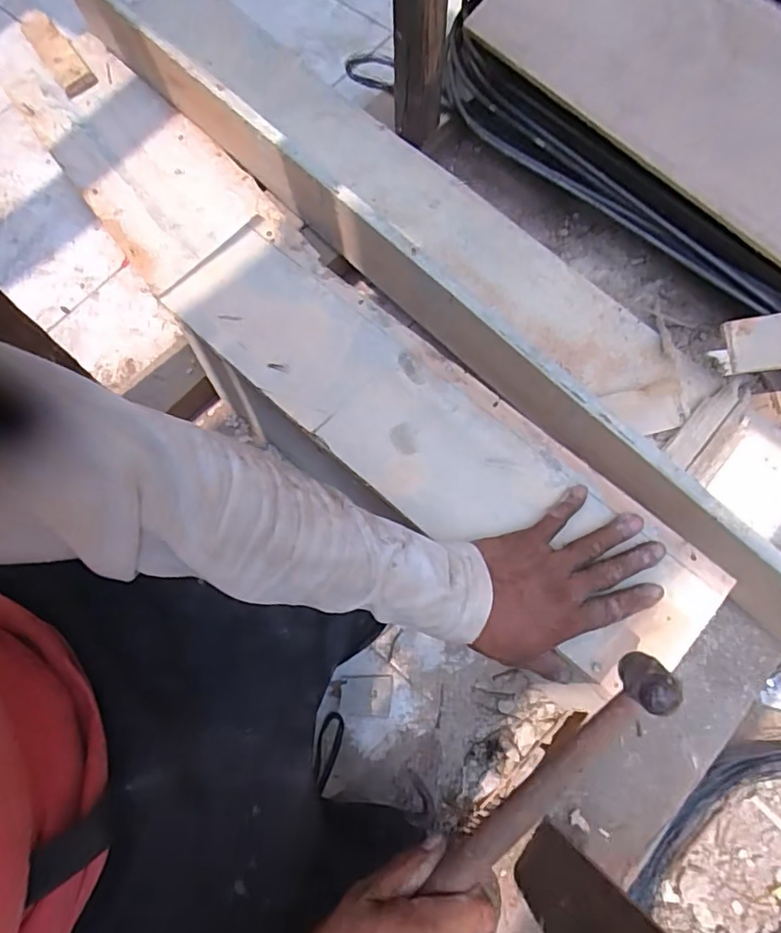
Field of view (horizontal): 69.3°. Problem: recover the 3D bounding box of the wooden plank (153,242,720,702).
[{"bbox_3d":[0.023,-0.028,0.517,0.560,0.017,0.144,38,77,13],"label":"wooden plank"}]

